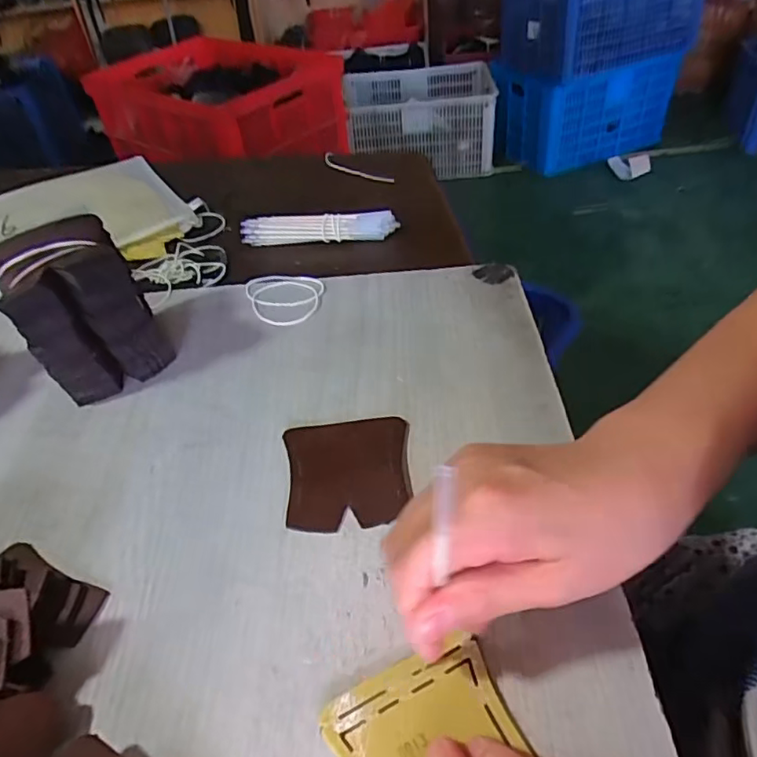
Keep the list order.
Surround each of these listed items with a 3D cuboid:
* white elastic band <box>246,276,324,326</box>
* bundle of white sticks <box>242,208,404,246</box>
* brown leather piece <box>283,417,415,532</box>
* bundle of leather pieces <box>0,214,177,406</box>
[{"bbox_3d":[-0.082,-0.066,0.483,0.069,0.005,0.062,4,44,11],"label":"white elastic band"},{"bbox_3d":[-0.057,-0.141,0.547,0.144,0.024,0.018,0,44,7],"label":"bundle of white sticks"},{"bbox_3d":[-0.019,0.055,0.347,0.073,0.004,0.077,-7,43,2],"label":"brown leather piece"},{"bbox_3d":[-0.207,-0.048,0.408,0.077,0.102,0.078,-28,47,-21],"label":"bundle of leather pieces"}]

